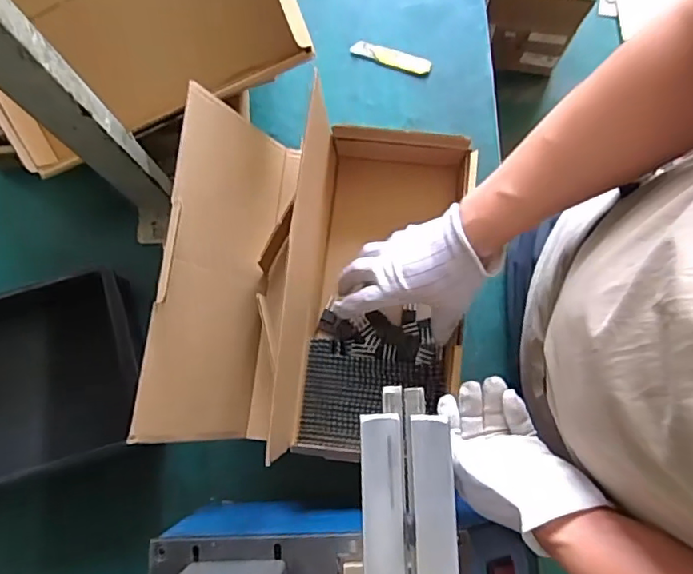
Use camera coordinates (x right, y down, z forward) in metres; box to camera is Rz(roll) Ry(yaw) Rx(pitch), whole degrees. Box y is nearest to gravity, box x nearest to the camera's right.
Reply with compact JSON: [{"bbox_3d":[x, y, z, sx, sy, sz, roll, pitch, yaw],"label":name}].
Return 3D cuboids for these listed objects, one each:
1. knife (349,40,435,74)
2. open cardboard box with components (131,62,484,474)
[{"bbox_3d":[0.058,-0.299,0.739,0.105,0.008,0.020,17,80,4],"label":"knife"},{"bbox_3d":[-0.022,-0.005,0.559,0.275,0.157,0.331,6,80,2],"label":"open cardboard box with components"}]

